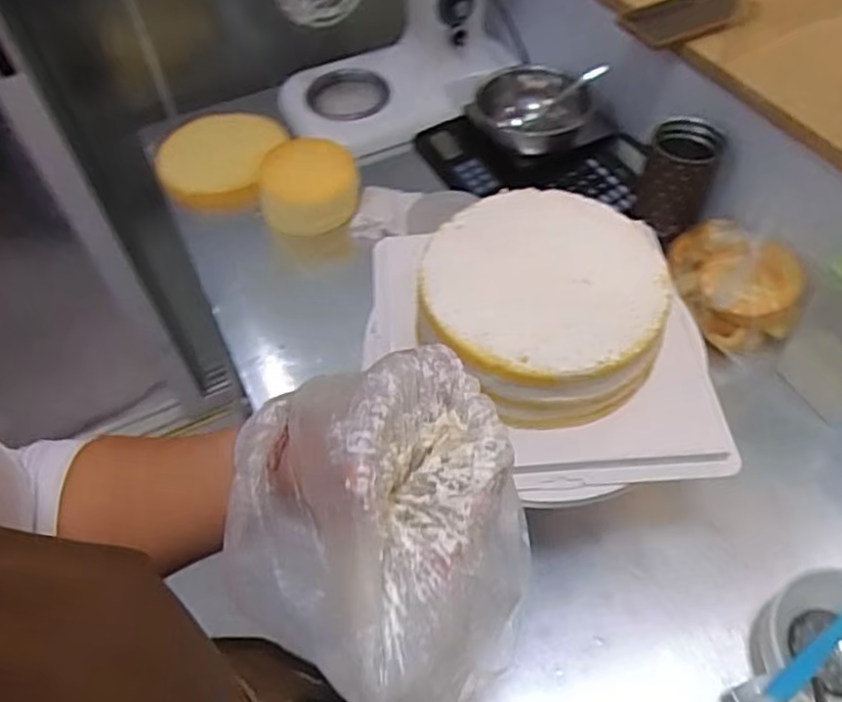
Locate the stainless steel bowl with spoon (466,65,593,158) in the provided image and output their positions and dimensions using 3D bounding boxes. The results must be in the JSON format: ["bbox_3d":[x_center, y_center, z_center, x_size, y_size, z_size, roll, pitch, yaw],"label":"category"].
[{"bbox_3d":[0.149,-0.320,0.906,0.140,0.059,0.143,-1,53,2],"label":"stainless steel bowl with spoon"}]

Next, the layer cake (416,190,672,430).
[{"bbox_3d":[0.092,-0.041,0.538,0.192,0.078,0.188,-3,53,0],"label":"layer cake"}]

